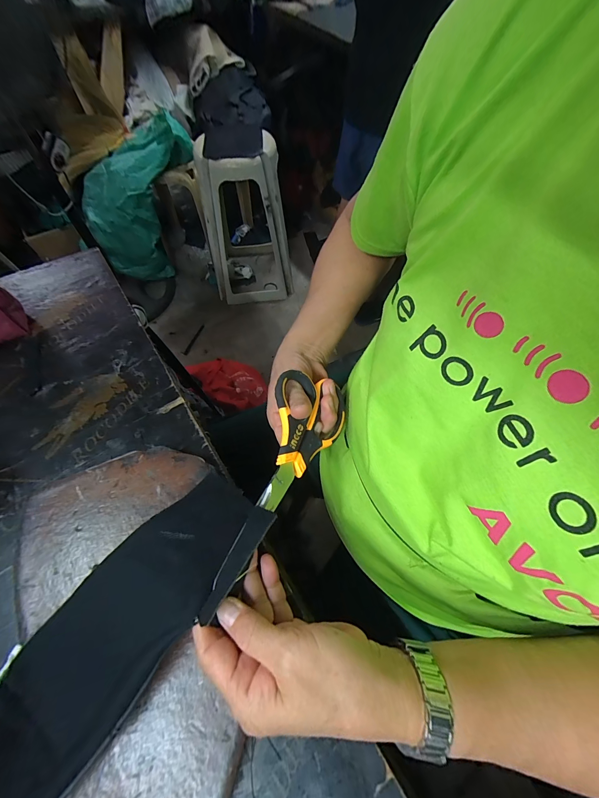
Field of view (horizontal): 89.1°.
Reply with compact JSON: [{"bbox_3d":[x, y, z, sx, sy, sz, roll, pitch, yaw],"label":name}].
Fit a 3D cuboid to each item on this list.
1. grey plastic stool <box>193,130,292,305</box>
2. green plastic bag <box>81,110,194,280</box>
[{"bbox_3d":[-0.214,-0.763,1.291,0.327,0.579,0.391,-2,61,-1],"label":"grey plastic stool"},{"bbox_3d":[-0.724,-0.852,1.340,0.486,0.530,0.394,-38,67,-19],"label":"green plastic bag"}]

